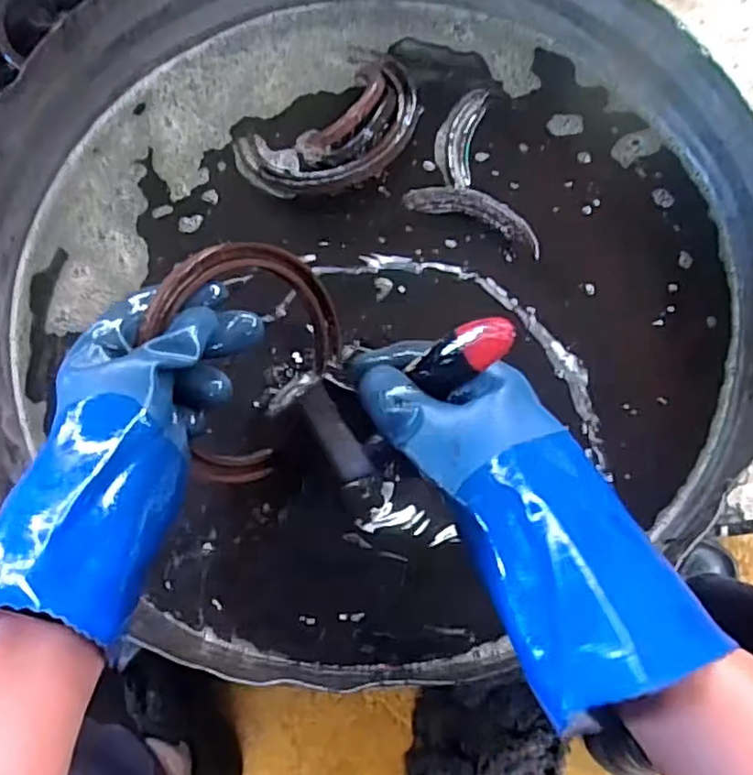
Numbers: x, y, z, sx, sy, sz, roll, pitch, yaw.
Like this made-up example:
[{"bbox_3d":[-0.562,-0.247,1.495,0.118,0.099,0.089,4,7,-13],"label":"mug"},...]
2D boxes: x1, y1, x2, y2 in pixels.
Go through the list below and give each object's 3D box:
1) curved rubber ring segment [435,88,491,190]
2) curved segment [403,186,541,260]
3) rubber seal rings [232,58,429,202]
[{"bbox_3d":[0.068,-0.208,0.546,0.033,0.011,0.102,12,75,6],"label":"curved rubber ring segment"},{"bbox_3d":[0.079,-0.139,0.528,0.114,0.013,0.029,21,76,8],"label":"curved segment"},{"bbox_3d":[-0.033,-0.202,0.536,0.156,0.024,0.092,-26,75,-5],"label":"rubber seal rings"}]

